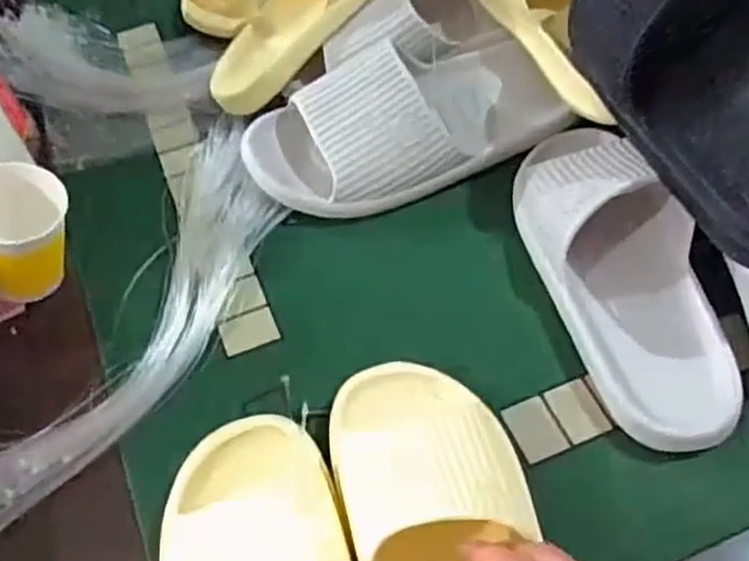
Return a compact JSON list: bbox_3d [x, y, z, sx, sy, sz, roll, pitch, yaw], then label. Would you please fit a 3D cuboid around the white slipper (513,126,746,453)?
[{"bbox_3d":[0.175,-0.003,0.487,0.101,0.069,0.227,-13,56,-7],"label":"white slipper"}]

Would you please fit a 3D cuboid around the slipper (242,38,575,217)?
[{"bbox_3d":[0.024,-0.125,0.568,0.244,0.080,0.110,-17,56,-10],"label":"slipper"}]

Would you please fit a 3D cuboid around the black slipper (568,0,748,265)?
[{"bbox_3d":[0.213,-0.124,0.471,0.108,0.078,0.258,-34,67,31],"label":"black slipper"}]

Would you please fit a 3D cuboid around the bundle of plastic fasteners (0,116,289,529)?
[{"bbox_3d":[-0.179,0.031,0.498,0.115,0.040,0.403,22,58,16],"label":"bundle of plastic fasteners"}]

